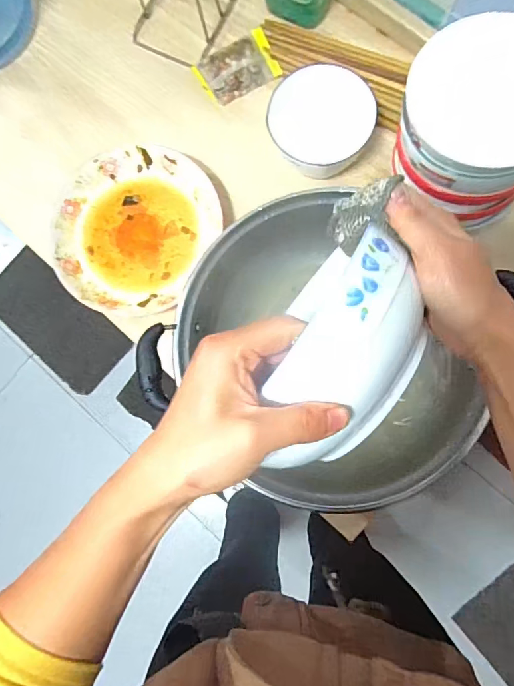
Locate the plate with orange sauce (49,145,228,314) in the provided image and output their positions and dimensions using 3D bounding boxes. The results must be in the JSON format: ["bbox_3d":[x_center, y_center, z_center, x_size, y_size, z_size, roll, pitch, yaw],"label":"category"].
[{"bbox_3d":[-0.145,-0.136,0.528,0.182,0.032,0.196,-1,84,5],"label":"plate with orange sauce"}]

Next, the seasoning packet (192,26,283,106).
[{"bbox_3d":[-0.025,-0.340,0.548,0.093,0.008,0.070,-28,82,1],"label":"seasoning packet"}]

